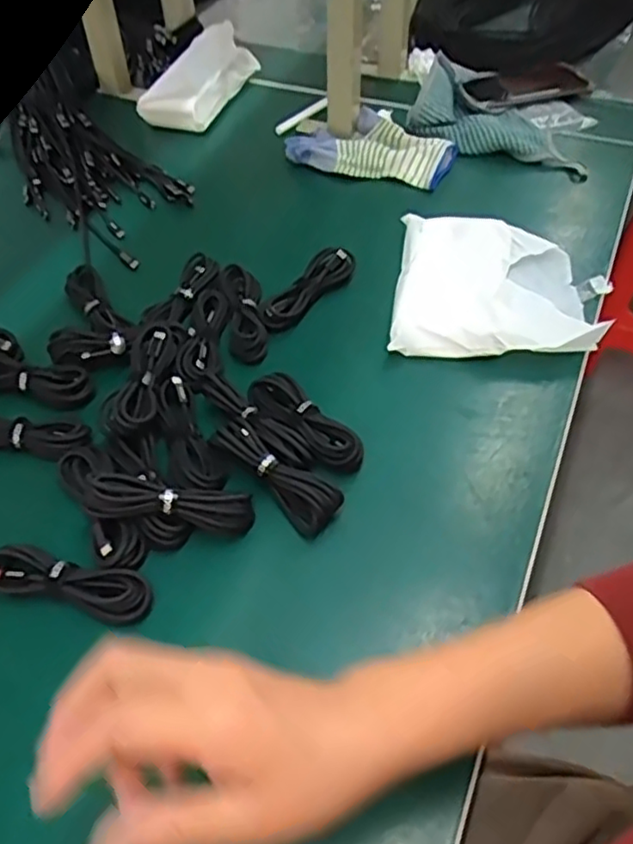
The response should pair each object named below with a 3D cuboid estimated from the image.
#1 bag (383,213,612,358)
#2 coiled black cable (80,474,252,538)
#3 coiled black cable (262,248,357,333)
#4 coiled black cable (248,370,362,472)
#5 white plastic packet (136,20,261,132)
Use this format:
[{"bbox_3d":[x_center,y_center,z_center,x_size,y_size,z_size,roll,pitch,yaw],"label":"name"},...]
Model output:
[{"bbox_3d":[0.163,-0.119,0.597,0.174,0.030,0.174,7,51,8],"label":"bag"},{"bbox_3d":[-0.098,0.054,0.450,0.111,0.022,0.029,11,50,-9],"label":"coiled black cable"},{"bbox_3d":[-0.007,-0.121,0.601,0.033,0.017,0.110,27,56,23],"label":"coiled black cable"},{"bbox_3d":[-0.008,0.000,0.507,0.034,0.020,0.110,-35,57,-24],"label":"coiled black cable"},{"bbox_3d":[-0.146,-0.439,0.833,0.086,0.071,0.165,15,52,15],"label":"white plastic packet"}]

